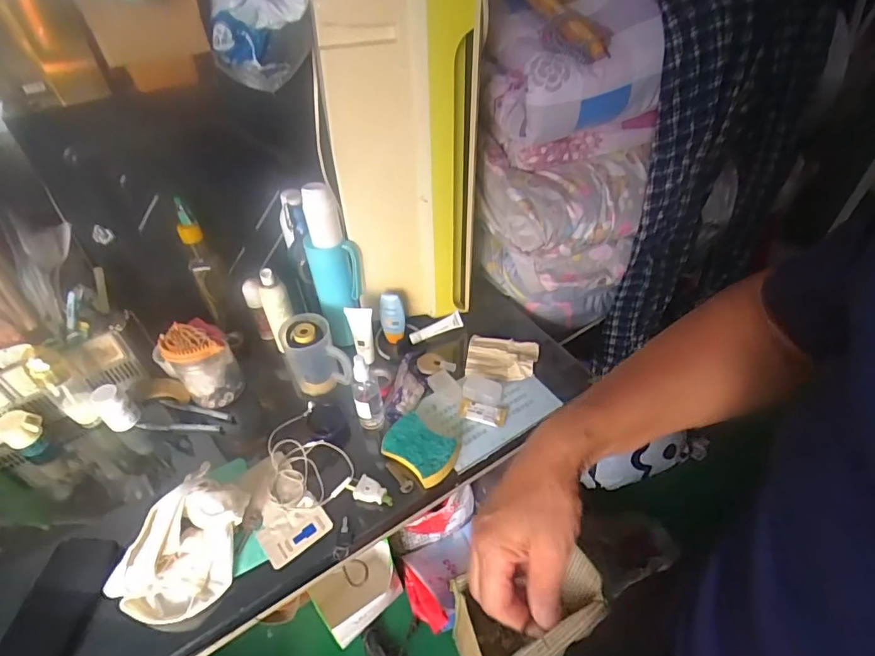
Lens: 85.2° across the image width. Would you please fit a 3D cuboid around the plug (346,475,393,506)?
[{"bbox_3d":[-0.093,0.226,0.660,0.068,0.023,0.028,10,46,12],"label":"plug"}]

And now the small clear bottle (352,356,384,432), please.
[{"bbox_3d":[-0.104,0.095,0.702,0.039,0.137,0.037,-11,45,-8],"label":"small clear bottle"}]

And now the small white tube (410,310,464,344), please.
[{"bbox_3d":[-0.002,0.001,0.861,0.097,0.032,0.022,-18,47,-15],"label":"small white tube"}]

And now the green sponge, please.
[{"bbox_3d":[-0.024,0.175,0.693,0.102,0.038,0.074,29,53,28],"label":"green sponge"}]

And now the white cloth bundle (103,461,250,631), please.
[{"bbox_3d":[-0.305,0.263,0.589,0.121,0.066,0.178,15,47,17],"label":"white cloth bundle"}]

